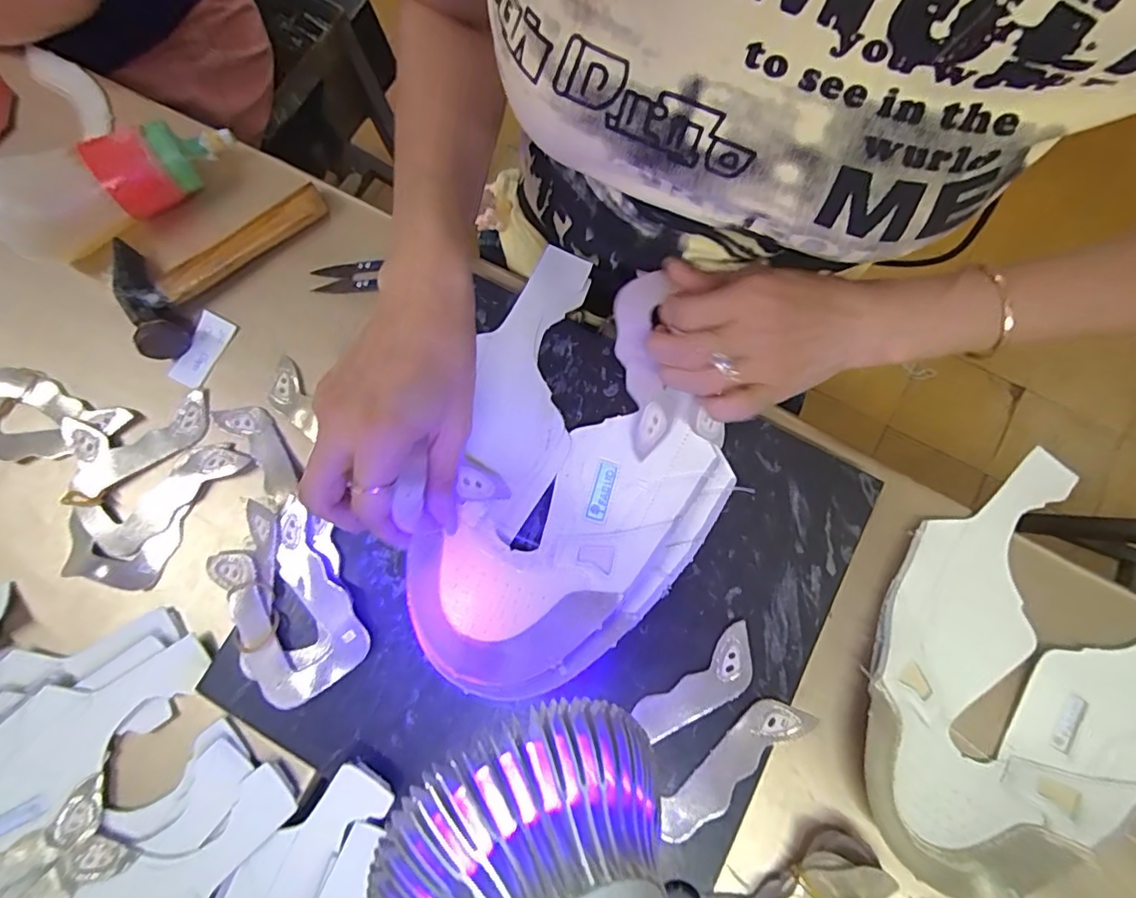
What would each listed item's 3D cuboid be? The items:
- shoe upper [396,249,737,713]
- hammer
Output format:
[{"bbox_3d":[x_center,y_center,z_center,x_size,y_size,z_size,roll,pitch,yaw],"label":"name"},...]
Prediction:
[{"bbox_3d":[0.012,0.006,0.312,0.158,0.056,0.253,11,78,4],"label":"shoe upper"},{"bbox_3d":[-0.258,-0.145,0.397,0.074,0.028,0.160,42,81,10],"label":"hammer"}]

